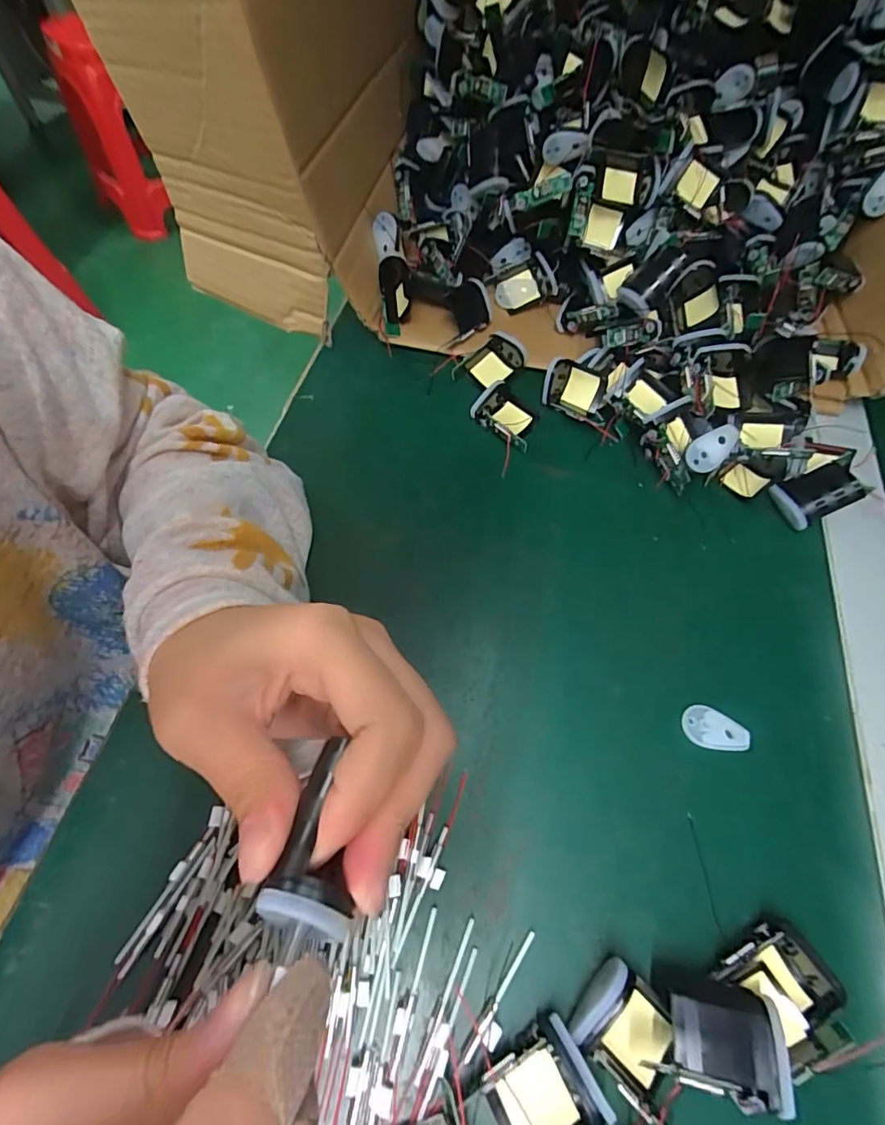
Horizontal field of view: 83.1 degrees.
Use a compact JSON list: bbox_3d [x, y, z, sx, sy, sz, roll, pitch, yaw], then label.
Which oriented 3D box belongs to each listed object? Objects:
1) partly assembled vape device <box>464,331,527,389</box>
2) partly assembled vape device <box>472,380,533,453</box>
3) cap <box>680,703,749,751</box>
[{"bbox_3d":[0.043,-0.161,0.399,0.037,0.023,0.031,-37,69,-20],"label":"partly assembled vape device"},{"bbox_3d":[0.052,-0.112,0.378,0.039,0.020,0.052,-37,69,-20],"label":"partly assembled vape device"},{"bbox_3d":[0.152,0.094,0.278,0.036,0.004,0.021,17,62,7],"label":"cap"}]

